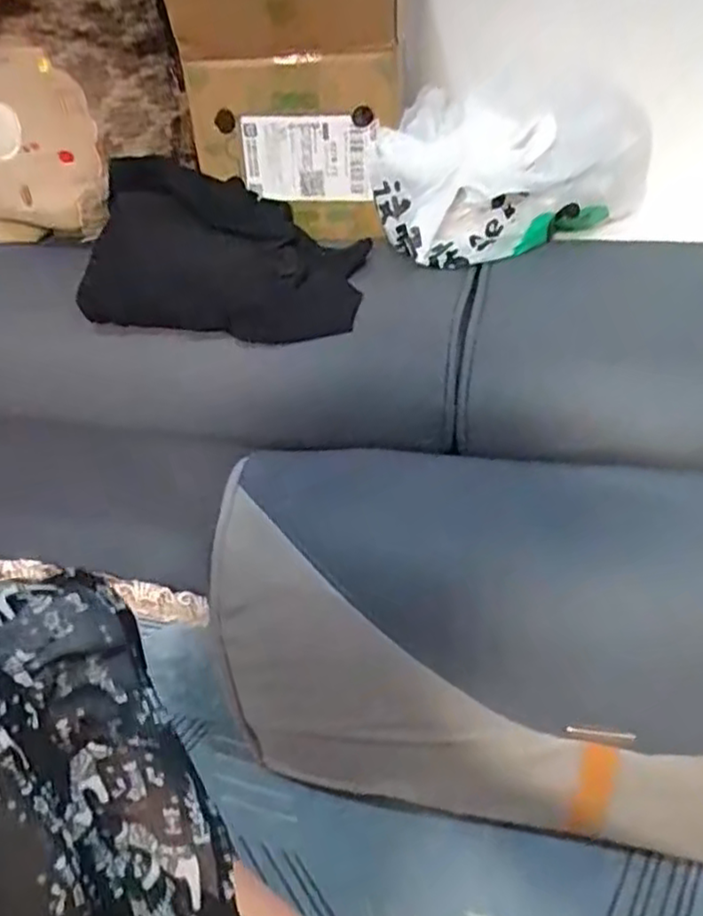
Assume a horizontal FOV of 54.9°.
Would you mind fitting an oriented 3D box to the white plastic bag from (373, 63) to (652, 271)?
[{"bbox_3d":[0.147,-0.278,0.634,0.246,0.128,0.147,-26,42,-25],"label":"white plastic bag"}]

